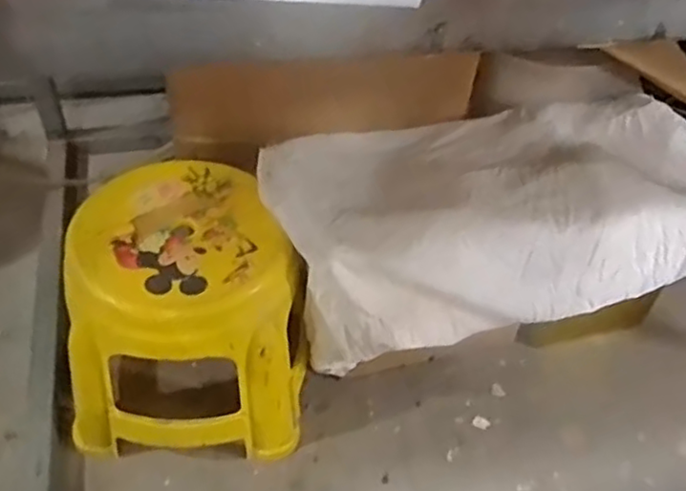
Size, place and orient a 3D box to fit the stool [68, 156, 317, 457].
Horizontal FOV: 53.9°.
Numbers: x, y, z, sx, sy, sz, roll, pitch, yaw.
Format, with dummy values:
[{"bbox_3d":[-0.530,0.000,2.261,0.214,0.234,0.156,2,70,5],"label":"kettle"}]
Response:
[{"bbox_3d":[-0.208,0.098,0.942,0.303,0.310,0.285,1,45,-6],"label":"stool"}]

